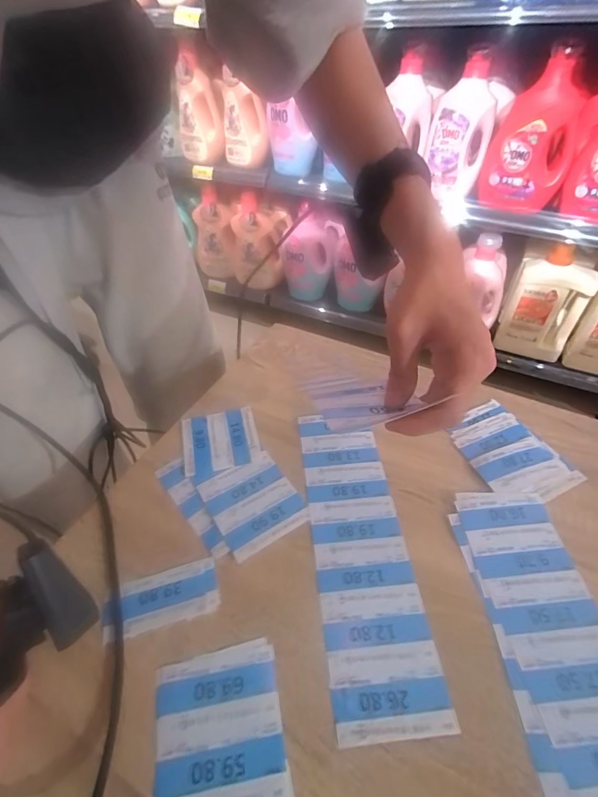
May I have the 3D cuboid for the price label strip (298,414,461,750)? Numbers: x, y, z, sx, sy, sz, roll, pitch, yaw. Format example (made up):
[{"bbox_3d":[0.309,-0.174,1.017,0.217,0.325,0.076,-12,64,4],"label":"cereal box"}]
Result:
[{"bbox_3d":[0.052,0.123,0.336,0.080,0.005,0.268,-4,46,-4],"label":"price label strip"}]

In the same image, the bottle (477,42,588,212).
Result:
[{"bbox_3d":[0.574,-0.634,0.908,0.187,0.294,0.140,22,50,20],"label":"bottle"}]

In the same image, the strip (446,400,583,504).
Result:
[{"bbox_3d":[0.216,0.054,0.394,0.090,0.009,0.118,-19,49,-17],"label":"strip"}]

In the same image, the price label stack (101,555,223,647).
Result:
[{"bbox_3d":[-0.110,0.160,0.300,0.087,0.004,0.041,-14,47,-12],"label":"price label stack"}]

